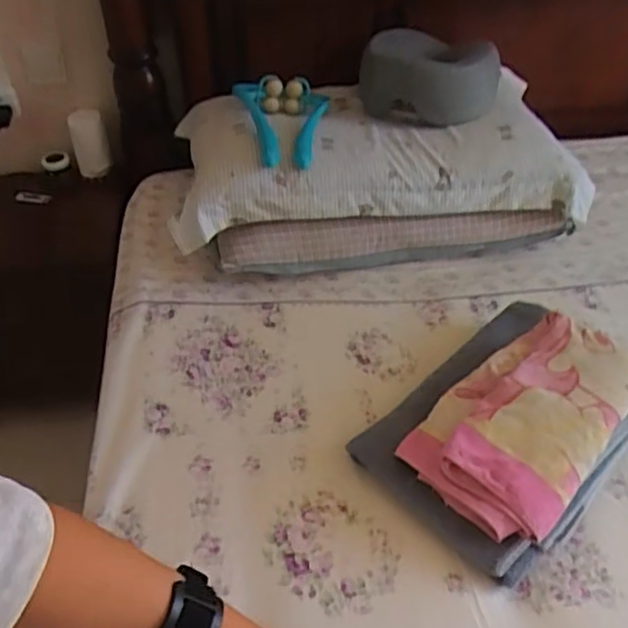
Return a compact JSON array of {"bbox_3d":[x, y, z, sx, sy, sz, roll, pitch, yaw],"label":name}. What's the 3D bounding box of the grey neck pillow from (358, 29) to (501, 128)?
[{"bbox_3d":[0.219,-0.454,1.289,0.245,0.122,0.205,-5,42,-4],"label":"grey neck pillow"}]

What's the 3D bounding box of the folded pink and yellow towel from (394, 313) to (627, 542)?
[{"bbox_3d":[0.285,0.134,0.890,0.314,0.079,0.198,-34,51,-31],"label":"folded pink and yellow towel"}]

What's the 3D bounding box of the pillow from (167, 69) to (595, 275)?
[{"bbox_3d":[0.114,-0.293,1.335,0.753,0.243,0.397,-6,45,-2],"label":"pillow"}]

